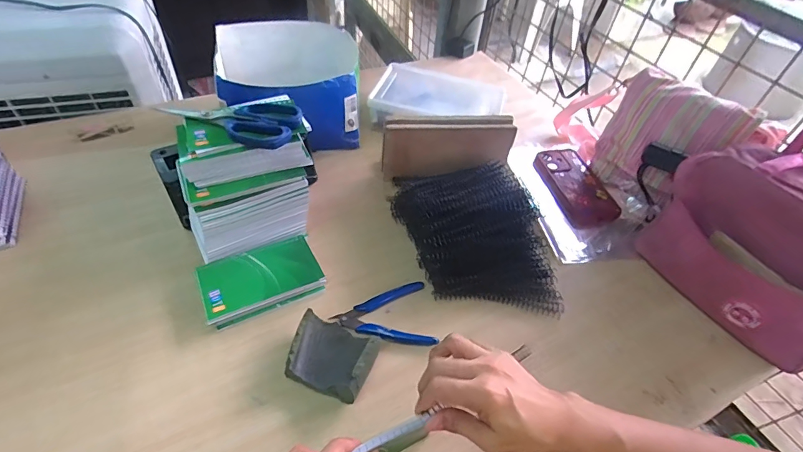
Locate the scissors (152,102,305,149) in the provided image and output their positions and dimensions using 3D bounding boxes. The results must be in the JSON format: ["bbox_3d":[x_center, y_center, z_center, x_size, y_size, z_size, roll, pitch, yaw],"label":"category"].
[{"bbox_3d":[-0.196,-0.136,0.511,0.157,0.016,0.085,21,49,12],"label":"scissors"}]

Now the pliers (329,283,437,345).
[{"bbox_3d":[-0.024,0.109,0.518,0.118,0.015,0.093,-1,47,-8],"label":"pliers"}]

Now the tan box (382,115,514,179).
[{"bbox_3d":[0.072,-0.113,0.666,0.199,0.120,0.032,-4,49,-10],"label":"tan box"}]

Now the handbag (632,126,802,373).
[{"bbox_3d":[0.465,-0.005,0.508,0.165,0.253,0.246,-22,53,-25],"label":"handbag"}]

